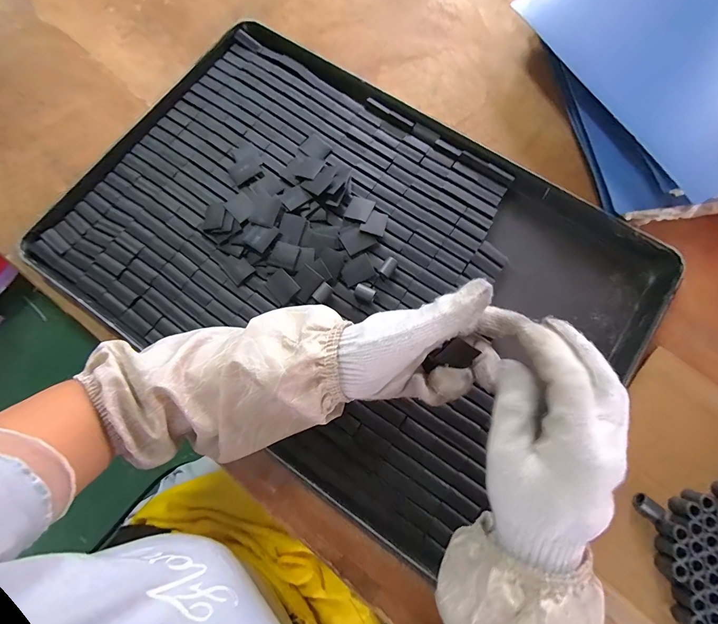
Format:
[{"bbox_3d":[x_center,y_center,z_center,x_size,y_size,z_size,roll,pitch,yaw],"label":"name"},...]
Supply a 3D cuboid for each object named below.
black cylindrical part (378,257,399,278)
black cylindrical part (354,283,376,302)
[{"bbox_3d":[0.031,-0.046,0.353,0.013,0.010,0.021,35,79,7],"label":"black cylindrical part"},{"bbox_3d":[0.006,-0.018,0.345,0.020,0.013,0.013,28,78,6],"label":"black cylindrical part"}]

